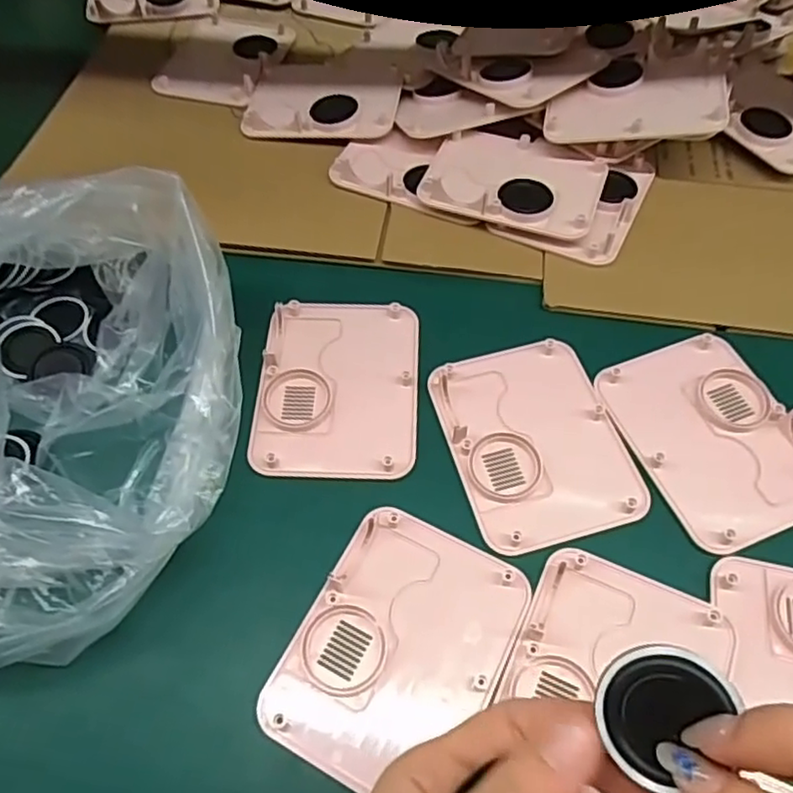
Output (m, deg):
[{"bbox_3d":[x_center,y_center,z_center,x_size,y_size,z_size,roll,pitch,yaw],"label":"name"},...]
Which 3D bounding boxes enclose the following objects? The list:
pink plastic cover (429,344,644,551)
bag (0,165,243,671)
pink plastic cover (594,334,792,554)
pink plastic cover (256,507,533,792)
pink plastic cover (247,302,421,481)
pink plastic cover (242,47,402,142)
[{"bbox_3d":[0.080,0.024,0.383,0.094,0.008,0.124,-14,59,-8],"label":"pink plastic cover"},{"bbox_3d":[-0.200,0.007,0.334,0.220,0.108,0.262,19,60,12],"label":"bag"},{"bbox_3d":[0.187,0.022,0.384,0.096,0.010,0.124,-20,60,-11],"label":"pink plastic cover"},{"bbox_3d":[0.002,0.124,0.324,0.094,0.010,0.124,25,62,16],"label":"pink plastic cover"},{"bbox_3d":[-0.035,-0.008,0.404,0.096,0.010,0.122,2,58,2],"label":"pink plastic cover"},{"bbox_3d":[-0.059,-0.259,0.551,0.123,0.015,0.118,5,58,4],"label":"pink plastic cover"}]

